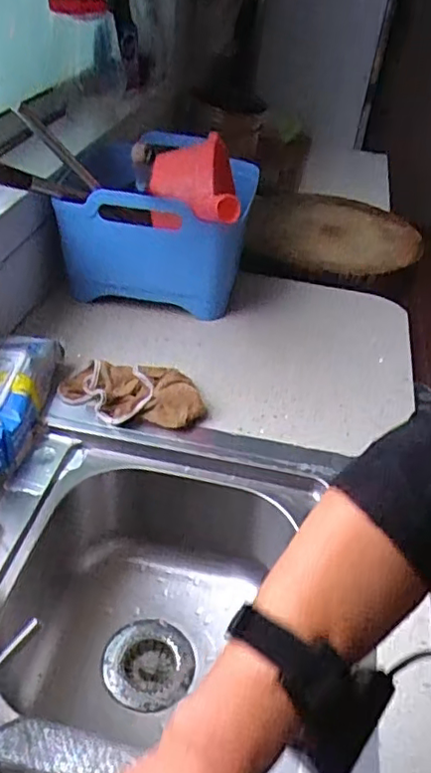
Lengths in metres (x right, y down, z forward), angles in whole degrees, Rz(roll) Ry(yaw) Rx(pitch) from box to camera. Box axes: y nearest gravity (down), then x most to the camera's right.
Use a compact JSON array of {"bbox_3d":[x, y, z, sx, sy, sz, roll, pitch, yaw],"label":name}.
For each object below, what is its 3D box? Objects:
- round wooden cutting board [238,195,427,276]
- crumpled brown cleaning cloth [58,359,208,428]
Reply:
[{"bbox_3d":[0.244,-0.329,1.240,0.355,0.043,0.319,8,45,0],"label":"round wooden cutting board"},{"bbox_3d":[-0.108,0.004,0.801,0.187,0.032,0.094,8,39,0],"label":"crumpled brown cleaning cloth"}]

